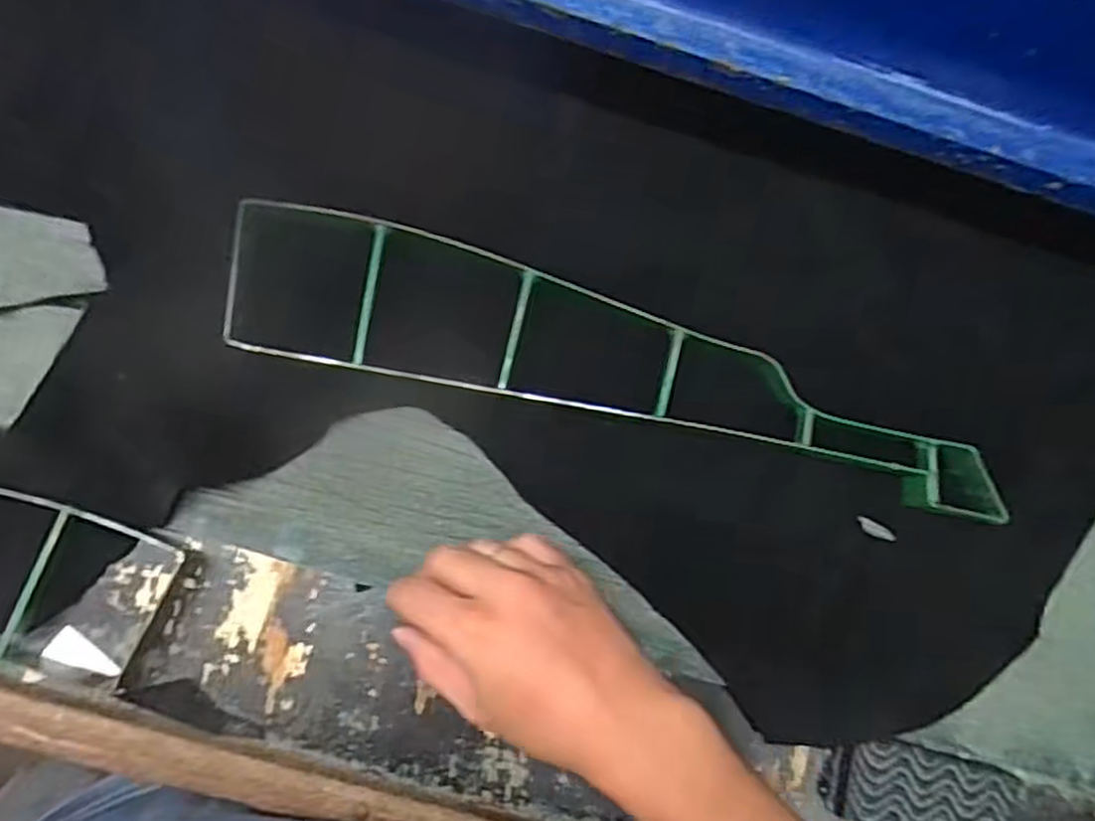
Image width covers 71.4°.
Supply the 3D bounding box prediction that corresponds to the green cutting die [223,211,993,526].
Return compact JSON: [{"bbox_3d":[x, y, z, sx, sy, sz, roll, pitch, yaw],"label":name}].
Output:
[{"bbox_3d":[0.049,-0.030,0.478,0.490,0.034,0.093,13,81,-4],"label":"green cutting die"}]

